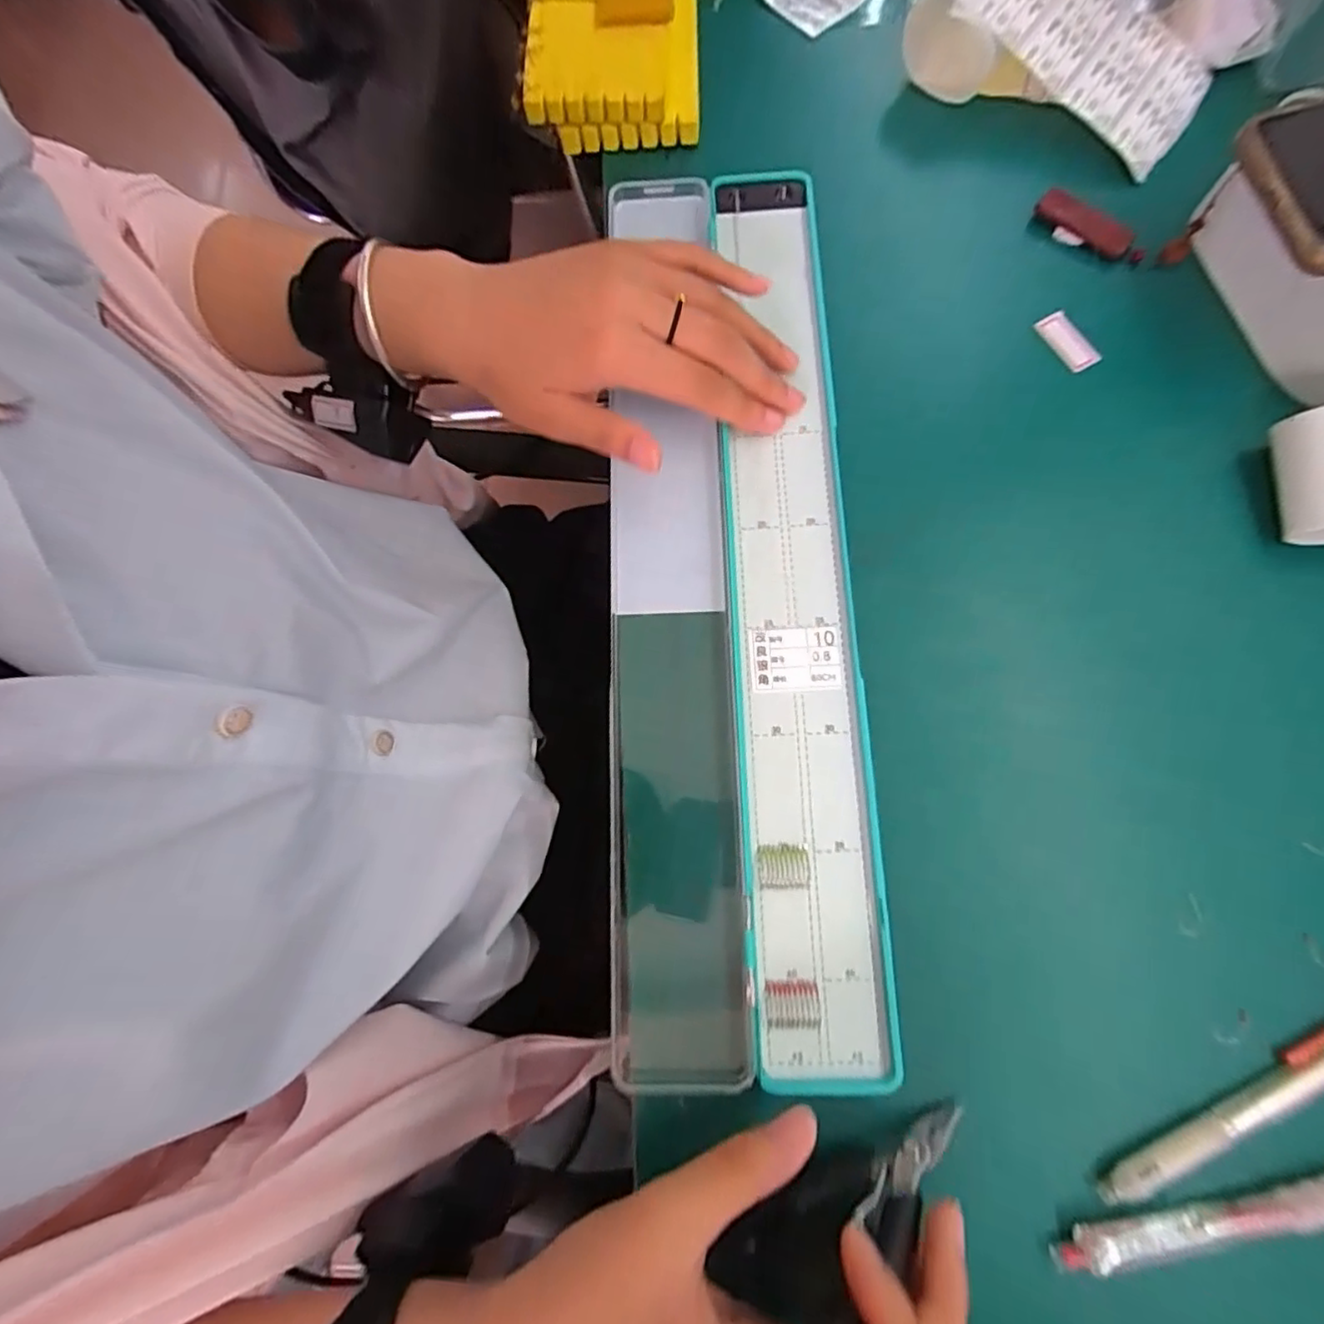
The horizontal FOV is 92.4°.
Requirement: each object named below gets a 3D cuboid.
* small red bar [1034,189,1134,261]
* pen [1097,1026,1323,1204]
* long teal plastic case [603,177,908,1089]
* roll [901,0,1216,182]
[{"bbox_3d":[0.224,-0.233,0.337,0.016,0.011,0.052,-42,77,-7],"label":"small red bar"},{"bbox_3d":[0.224,0.162,0.237,0.138,0.007,0.014,-25,76,-3],"label":"pen"},{"bbox_3d":[0.034,-0.036,0.290,0.115,0.027,0.409,0,78,2],"label":"long teal plastic case"},{"bbox_3d":[0.227,-0.345,0.353,0.152,0.039,0.086,34,78,10],"label":"roll"}]

